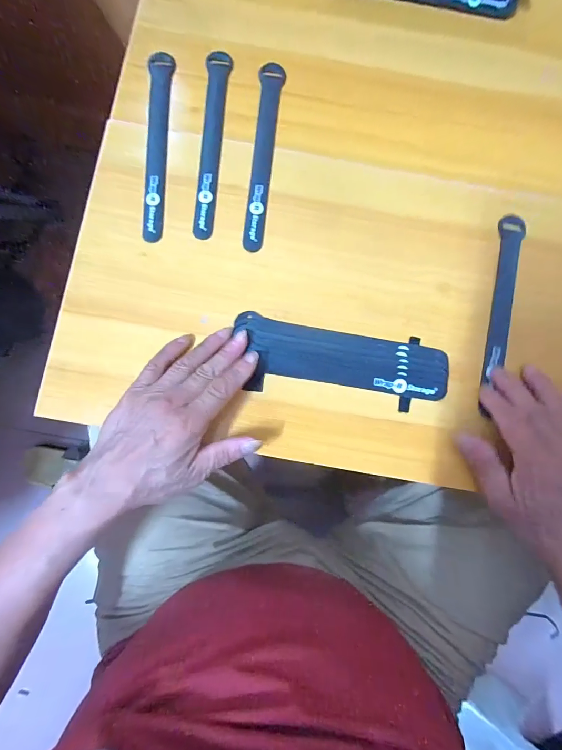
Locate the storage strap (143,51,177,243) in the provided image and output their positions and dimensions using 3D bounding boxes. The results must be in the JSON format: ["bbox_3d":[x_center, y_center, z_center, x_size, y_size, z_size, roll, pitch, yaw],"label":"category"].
[{"bbox_3d":[-0.121,-0.228,0.350,0.023,0.004,0.196,0,84,0],"label":"storage strap"}]

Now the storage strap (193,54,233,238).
[{"bbox_3d":[-0.068,-0.229,0.352,0.023,0.004,0.195,3,84,0],"label":"storage strap"}]

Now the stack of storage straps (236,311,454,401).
[{"bbox_3d":[0.057,-0.016,0.331,0.195,0.018,0.054,12,84,0],"label":"stack of storage straps"}]

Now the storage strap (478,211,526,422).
[{"bbox_3d":[0.210,-0.060,0.339,0.022,0.007,0.198,13,83,1],"label":"storage strap"}]

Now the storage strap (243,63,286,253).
[{"bbox_3d":[-0.017,-0.217,0.353,0.024,0.004,0.194,5,84,1],"label":"storage strap"}]

